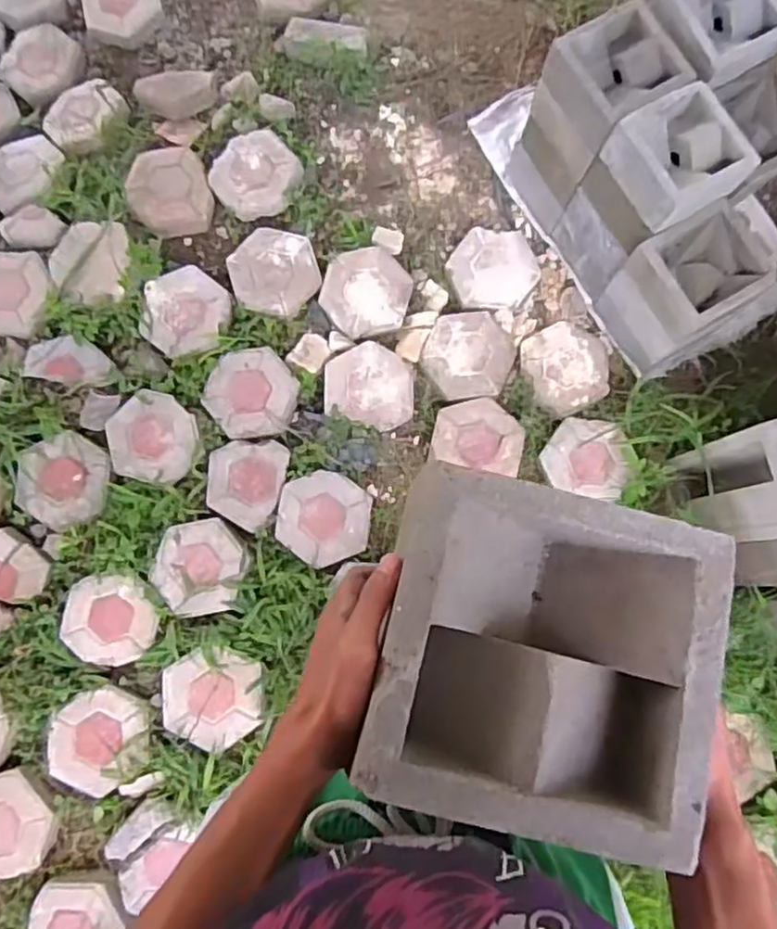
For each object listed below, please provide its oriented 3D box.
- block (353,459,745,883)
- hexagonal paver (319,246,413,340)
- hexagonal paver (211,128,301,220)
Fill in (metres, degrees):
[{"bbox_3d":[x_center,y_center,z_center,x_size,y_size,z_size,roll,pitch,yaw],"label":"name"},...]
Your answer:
[{"bbox_3d":[0.099,0.119,0.418,0.199,0.075,0.193,14,80,2],"label":"block"},{"bbox_3d":[-0.051,-0.397,1.523,0.202,0.041,0.207,11,80,1],"label":"hexagonal paver"},{"bbox_3d":[-0.312,-0.680,1.549,0.194,0.044,0.201,-41,83,-7],"label":"hexagonal paver"}]

